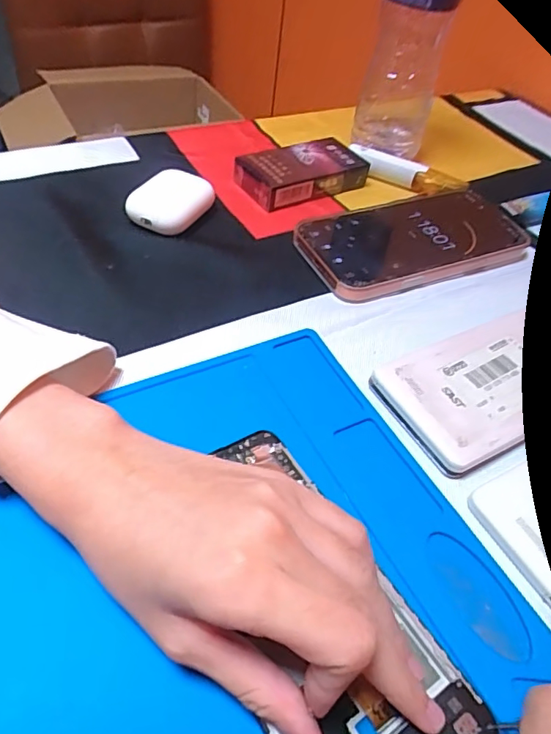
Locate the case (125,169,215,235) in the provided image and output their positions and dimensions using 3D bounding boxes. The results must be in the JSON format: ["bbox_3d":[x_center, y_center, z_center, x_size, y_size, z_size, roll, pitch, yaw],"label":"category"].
[{"bbox_3d":[-0.073,-0.115,0.375,0.040,0.021,0.055,26,49,15],"label":"case"}]

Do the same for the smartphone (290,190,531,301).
[{"bbox_3d":[0.103,-0.094,0.385,0.171,0.010,0.083,-17,53,-23],"label":"smartphone"}]

